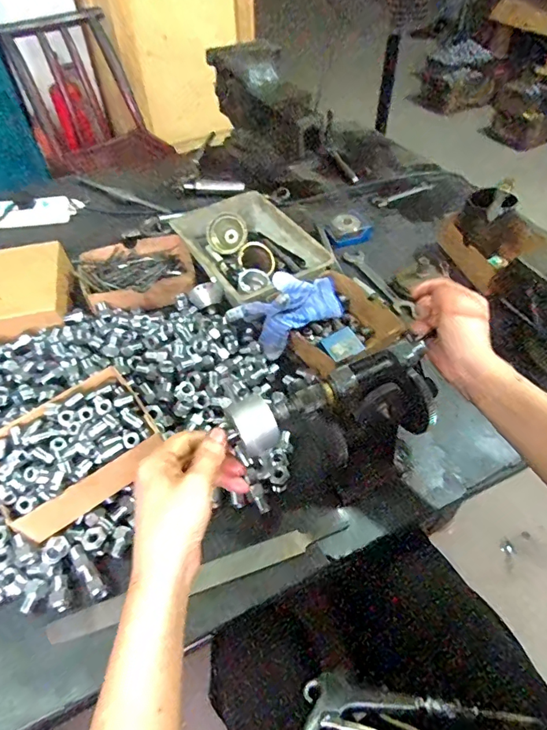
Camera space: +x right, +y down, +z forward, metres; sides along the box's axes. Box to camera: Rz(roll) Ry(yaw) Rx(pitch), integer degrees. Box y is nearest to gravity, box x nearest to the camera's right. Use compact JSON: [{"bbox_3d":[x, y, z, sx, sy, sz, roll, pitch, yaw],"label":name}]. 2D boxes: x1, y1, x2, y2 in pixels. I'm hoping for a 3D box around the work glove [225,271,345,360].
[{"bbox_3d":[0.027,-0.094,0.646,0.102,0.062,0.162,36,58,28],"label":"work glove"}]

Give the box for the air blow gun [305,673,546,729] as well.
[{"bbox_3d":[0.137,0.365,0.473,0.287,0.058,0.095,-5,48,-3],"label":"air blow gun"}]

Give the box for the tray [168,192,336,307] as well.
[{"bbox_3d":[-0.039,-0.188,0.754,0.178,0.058,0.270,-24,52,-19],"label":"tray"}]

